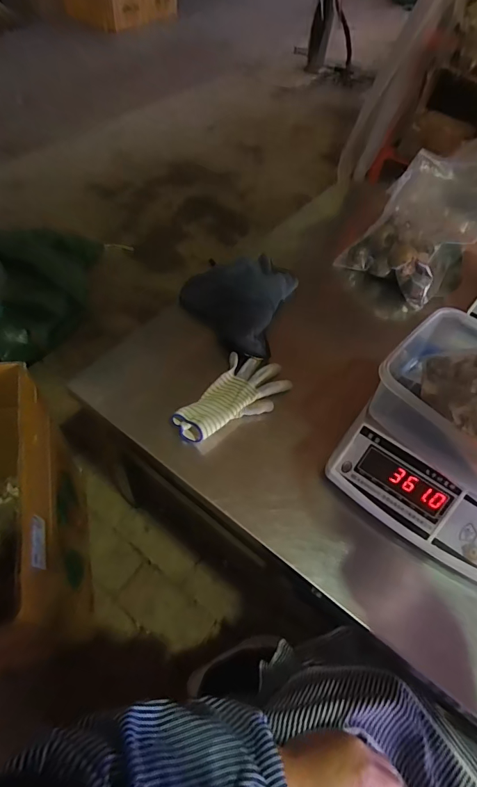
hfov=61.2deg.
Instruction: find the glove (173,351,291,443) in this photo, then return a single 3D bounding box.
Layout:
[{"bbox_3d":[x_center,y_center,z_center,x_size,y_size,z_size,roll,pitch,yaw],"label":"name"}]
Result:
[{"bbox_3d":[-0.008,0.010,0.684,0.115,0.044,0.211,34,59,18],"label":"glove"}]

